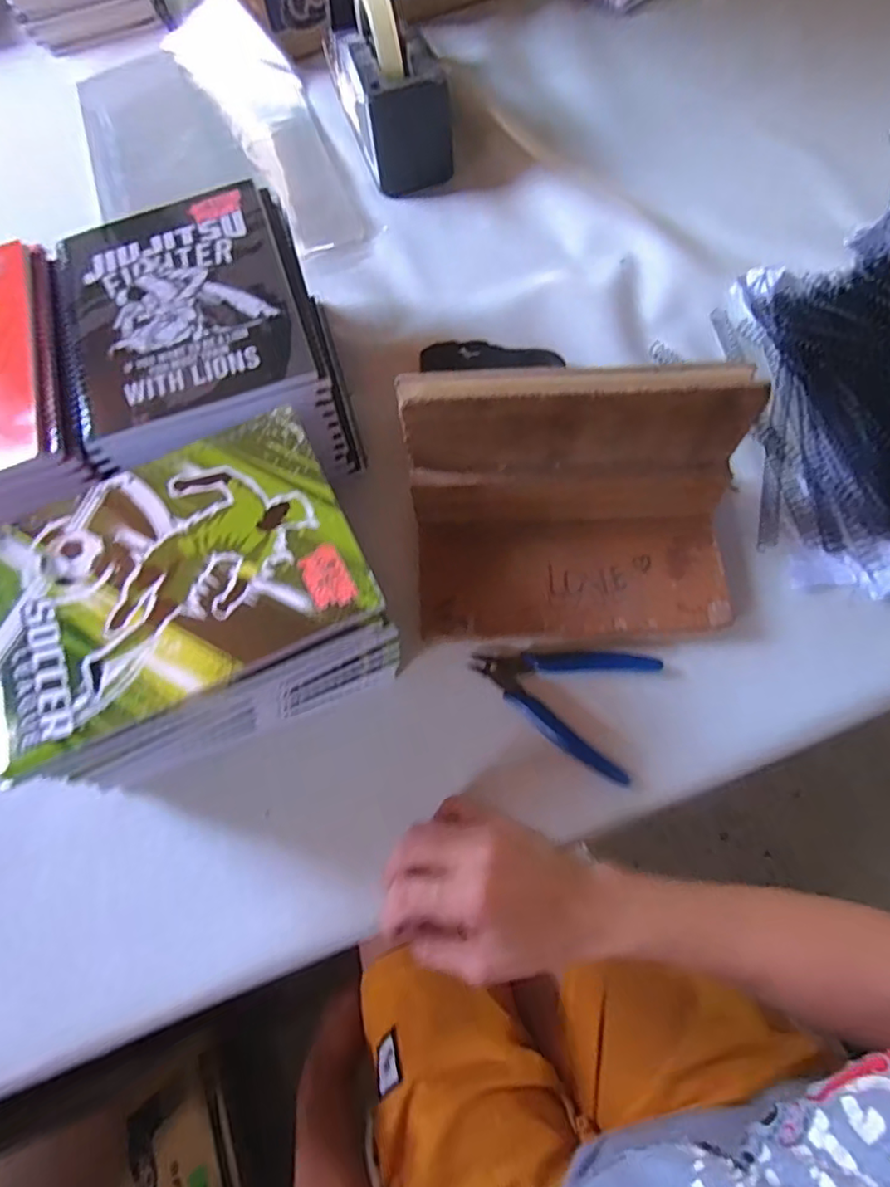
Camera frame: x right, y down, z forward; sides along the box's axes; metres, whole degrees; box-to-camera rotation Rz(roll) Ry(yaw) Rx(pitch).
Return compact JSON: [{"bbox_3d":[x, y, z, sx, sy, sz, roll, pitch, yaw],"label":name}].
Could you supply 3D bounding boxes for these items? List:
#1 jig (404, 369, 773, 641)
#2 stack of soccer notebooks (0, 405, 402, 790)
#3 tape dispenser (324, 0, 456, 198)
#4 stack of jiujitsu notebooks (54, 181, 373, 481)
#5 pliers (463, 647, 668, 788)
[{"bbox_3d":[0.080,-0.046,0.369,0.215,0.127,0.130,0,69,2],"label":"jig"},{"bbox_3d":[-0.149,0.007,0.366,0.200,0.116,0.152,-24,70,-6],"label":"stack of soccer notebooks"},{"bbox_3d":[-0.061,-0.510,0.564,0.078,0.123,0.186,-20,70,-5],"label":"tape dispenser"},{"bbox_3d":[-0.173,-0.178,0.447,0.173,0.113,0.209,-16,69,-4],"label":"stack of jiujitsu notebooks"},{"bbox_3d":[0.075,0.063,0.393,0.117,0.014,0.084,22,72,10],"label":"pliers"}]

